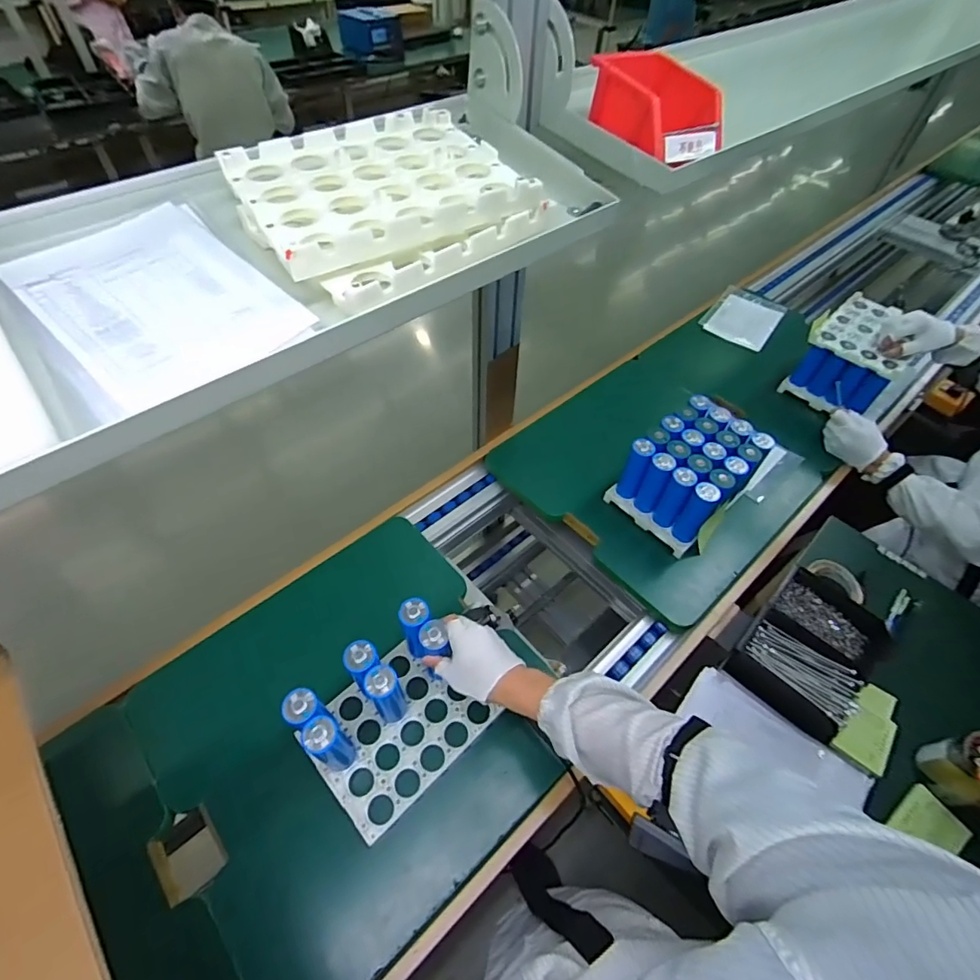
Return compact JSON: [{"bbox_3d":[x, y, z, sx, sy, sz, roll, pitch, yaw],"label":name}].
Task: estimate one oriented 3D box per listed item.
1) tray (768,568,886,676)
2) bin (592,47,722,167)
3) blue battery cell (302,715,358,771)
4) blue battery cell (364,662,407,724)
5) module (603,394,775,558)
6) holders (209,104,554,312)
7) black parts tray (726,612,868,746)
[{"bbox_3d":[0.537,0.215,0.807,0.127,0.054,0.165,-31,60,-23],"label":"tray"},{"bbox_3d":[0.196,-0.453,0.594,0.106,0.067,0.151,-23,57,-19],"label":"bin"},{"bbox_3d":[-0.196,0.315,0.622,0.037,0.126,0.038,1,53,-1],"label":"blue battery cell"},{"bbox_3d":[-0.134,0.270,0.661,0.039,0.133,0.039,1,53,-1],"label":"blue battery cell"},{"bbox_3d":[0.361,-0.025,0.920,0.215,0.161,0.174,-34,61,-25],"label":"module"},{"bbox_3d":[-0.092,-0.267,0.456,0.245,0.049,0.207,-33,60,-24],"label":"holders"},{"bbox_3d":[0.462,0.278,0.772,0.164,0.080,0.119,39,61,24],"label":"black parts tray"}]

